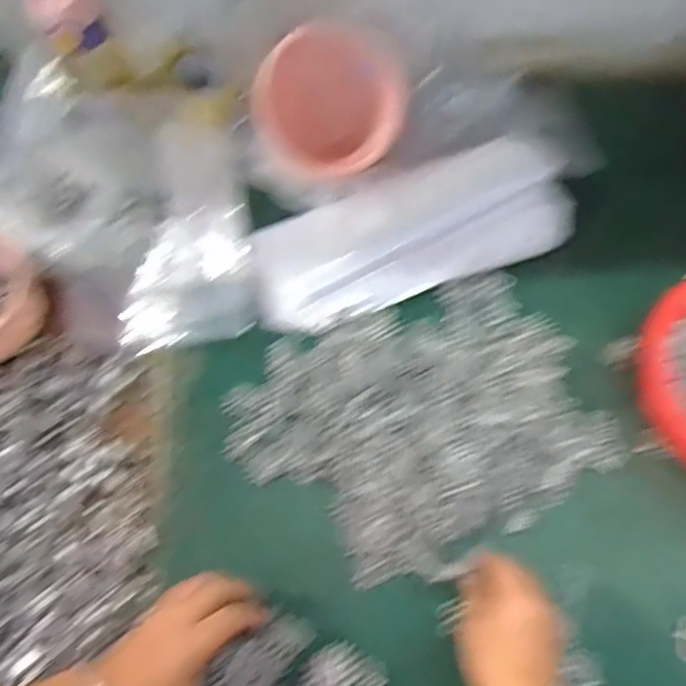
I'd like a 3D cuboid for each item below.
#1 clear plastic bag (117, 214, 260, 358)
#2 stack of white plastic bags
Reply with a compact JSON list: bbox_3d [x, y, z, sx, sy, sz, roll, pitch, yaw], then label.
[{"bbox_3d":[-0.172,-0.070,0.628,0.150,0.032,0.150,-5,67,-1],"label":"clear plastic bag"},{"bbox_3d":[0.077,-0.122,0.621,0.373,0.042,0.122,-22,68,-8],"label":"stack of white plastic bags"}]

